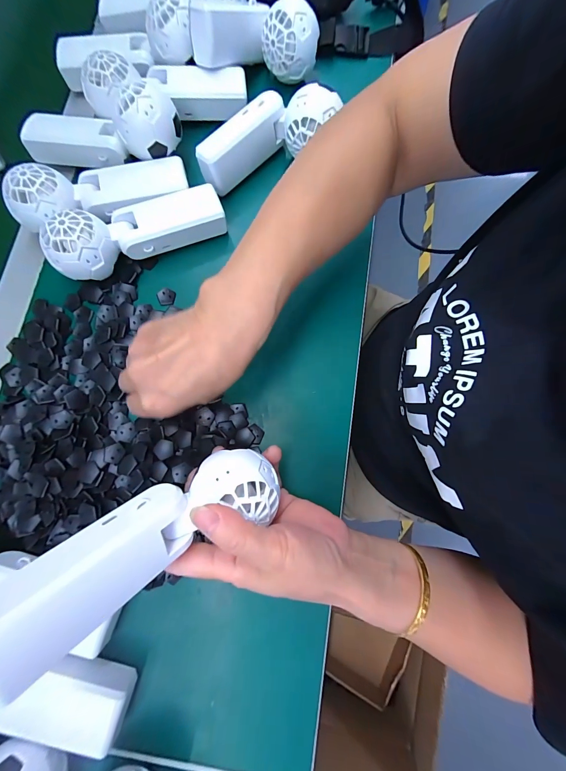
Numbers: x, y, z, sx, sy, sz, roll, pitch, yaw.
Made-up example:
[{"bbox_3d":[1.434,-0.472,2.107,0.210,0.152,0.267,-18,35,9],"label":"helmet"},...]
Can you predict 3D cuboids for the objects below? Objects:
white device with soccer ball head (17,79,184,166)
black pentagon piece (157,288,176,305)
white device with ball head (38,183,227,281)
[{"bbox_3d":[-0.190,-0.266,0.308,0.168,0.048,0.057,4,78,14],"label":"white device with soccer ball head"},{"bbox_3d":[-0.123,-0.093,0.311,0.018,0.004,0.018,8,79,3],"label":"black pentagon piece"},{"bbox_3d":[-0.142,-0.155,0.295,0.164,0.059,0.049,-24,79,-4],"label":"white device with ball head"}]

